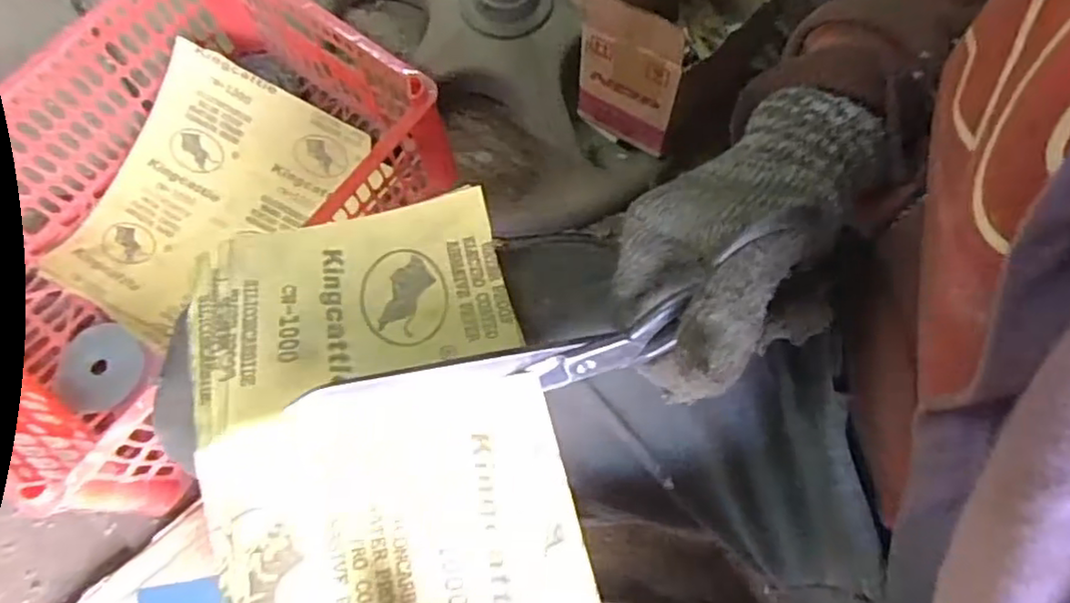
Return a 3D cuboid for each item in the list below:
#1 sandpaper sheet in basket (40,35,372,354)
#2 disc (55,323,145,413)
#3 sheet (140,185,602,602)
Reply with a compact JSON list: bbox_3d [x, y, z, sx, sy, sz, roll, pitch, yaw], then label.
[{"bbox_3d":[-0.333,-0.107,0.652,0.210,0.045,0.285,31,78,4],"label":"sandpaper sheet in basket"},{"bbox_3d":[-0.416,0.064,0.617,0.079,0.006,0.083,0,70,0],"label":"disc"},{"bbox_3d":[-0.074,0.051,0.298,0.156,0.047,0.224,-11,73,-5],"label":"sheet"}]

